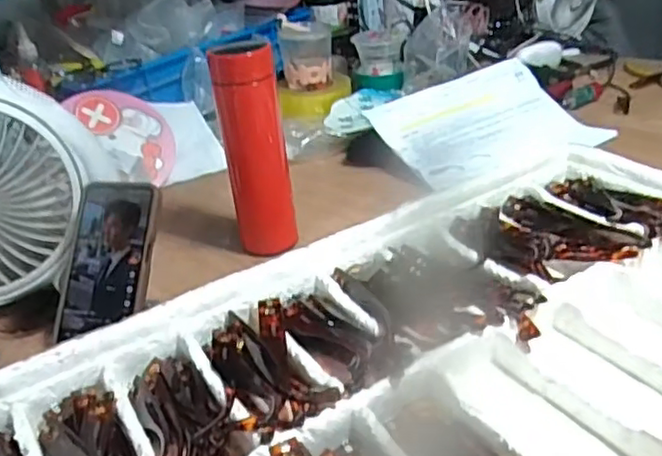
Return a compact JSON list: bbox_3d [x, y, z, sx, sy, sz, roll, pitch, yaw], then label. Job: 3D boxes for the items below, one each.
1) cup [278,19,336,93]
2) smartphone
[{"bbox_3d":[-0.034,-0.274,1.055,0.086,0.114,0.067,-7,30,-2],"label":"cup"},{"bbox_3d":[-0.201,0.028,0.595,0.080,0.146,0.009,4,-14,16],"label":"smartphone"}]

